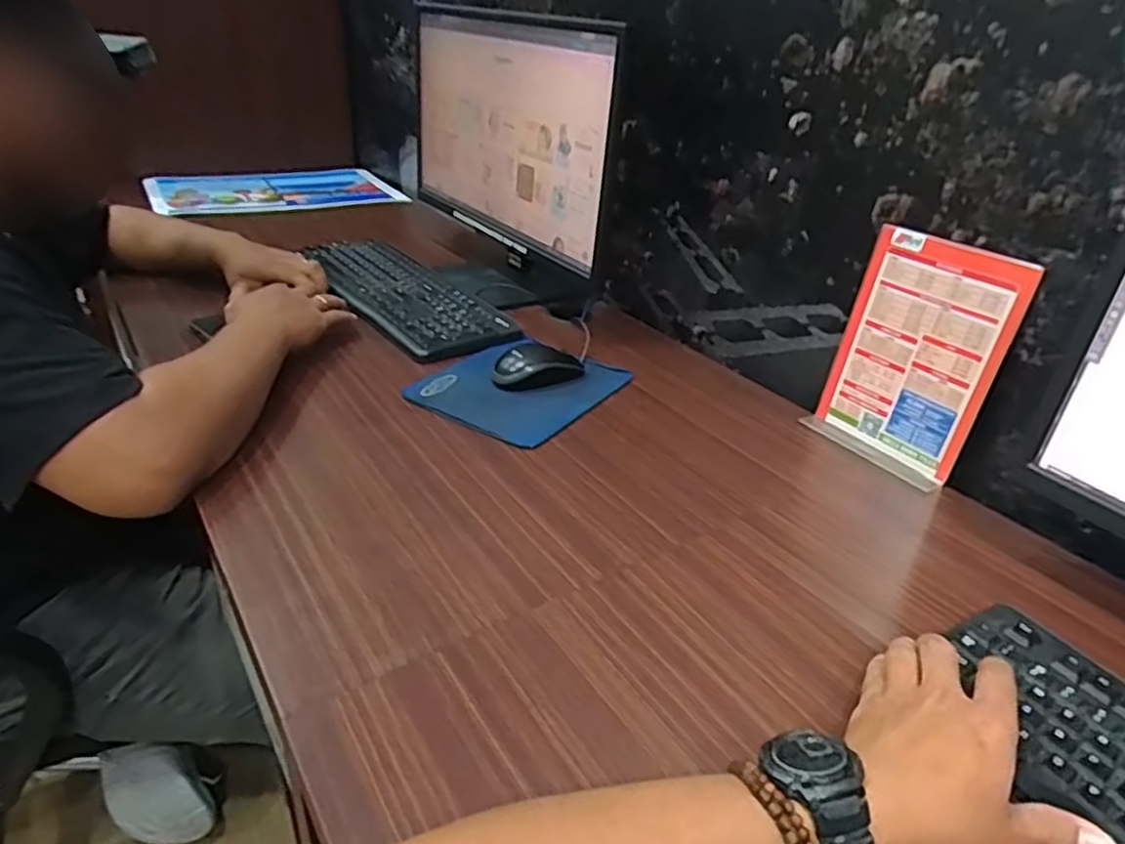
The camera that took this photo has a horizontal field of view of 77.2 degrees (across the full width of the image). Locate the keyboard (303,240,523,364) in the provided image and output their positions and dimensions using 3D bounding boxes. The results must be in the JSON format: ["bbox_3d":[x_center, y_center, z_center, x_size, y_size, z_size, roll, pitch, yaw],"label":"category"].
[{"bbox_3d":[-0.227,-0.185,0.982,0.158,0.022,0.438,-17,36,-32],"label":"keyboard"}]

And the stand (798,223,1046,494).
[{"bbox_3d":[0.330,-0.060,0.675,0.049,0.208,0.149,-16,36,-30],"label":"stand"}]

